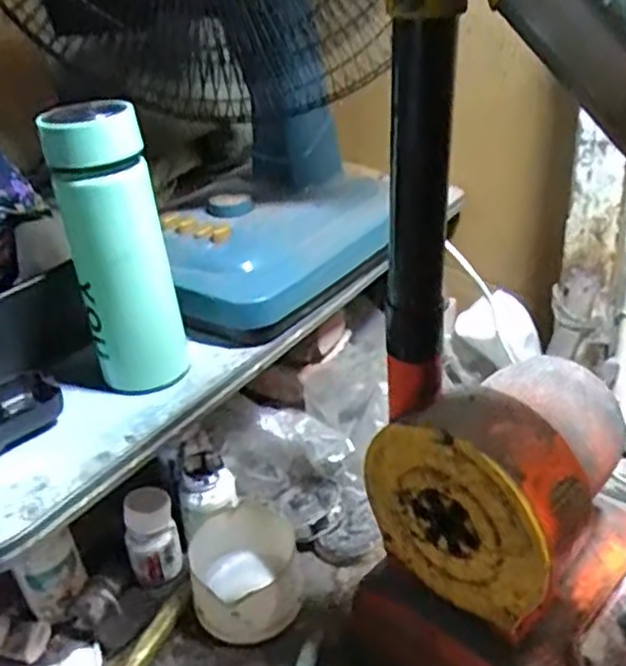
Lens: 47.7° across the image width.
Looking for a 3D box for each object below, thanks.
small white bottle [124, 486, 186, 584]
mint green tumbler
[{"bbox_3d":[-0.137,0.173,0.603,0.043,0.078,0.043,-13,32,-13],"label":"small white bottle"},{"bbox_3d":[-0.135,-0.053,0.497,0.066,0.205,0.058,-13,32,-13],"label":"mint green tumbler"}]

